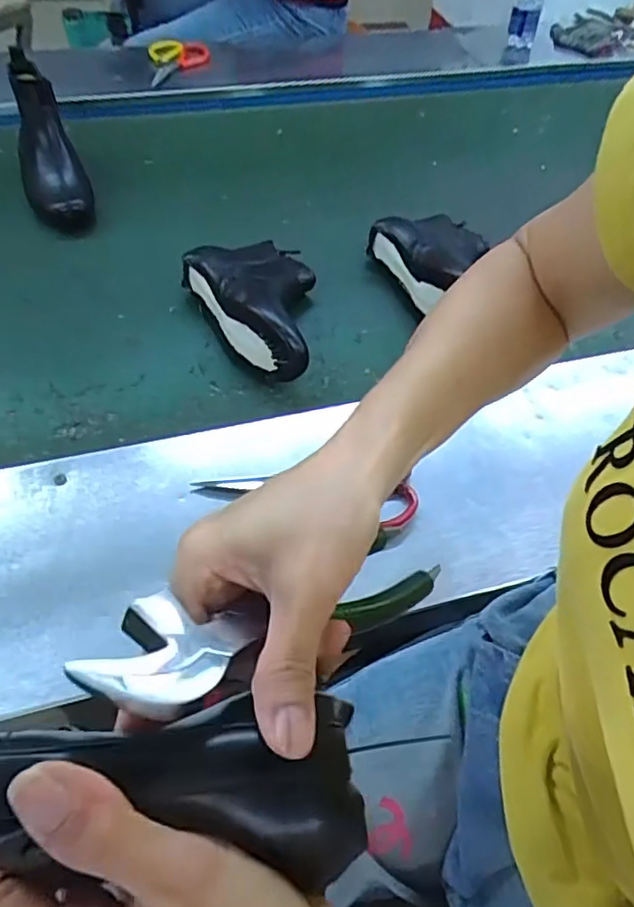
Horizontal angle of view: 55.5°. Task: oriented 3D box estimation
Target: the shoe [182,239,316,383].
[{"bbox_3d":[-0.050,-0.181,0.733,0.147,0.079,0.235,-25,59,-21],"label":"shoe"}]

